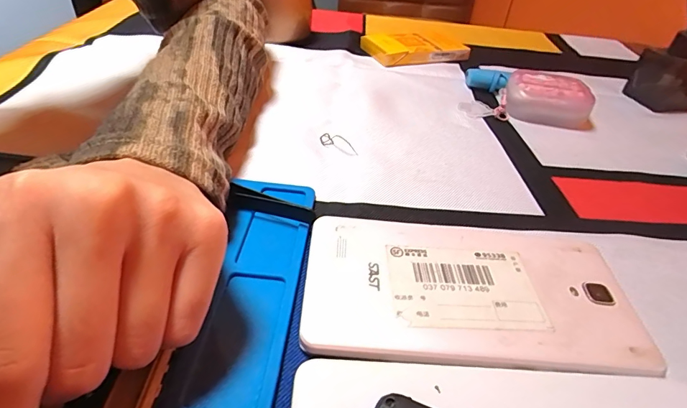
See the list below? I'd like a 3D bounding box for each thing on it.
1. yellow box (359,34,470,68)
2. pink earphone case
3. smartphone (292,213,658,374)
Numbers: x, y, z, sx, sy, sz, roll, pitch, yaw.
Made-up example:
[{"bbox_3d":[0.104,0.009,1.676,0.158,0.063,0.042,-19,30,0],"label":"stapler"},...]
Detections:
[{"bbox_3d":[0.075,-0.164,0.434,0.101,0.017,0.056,-11,43,-20],"label":"yellow box"},{"bbox_3d":[0.168,-0.087,0.341,0.065,0.031,0.046,17,41,13],"label":"pink earphone case"},{"bbox_3d":[0.053,0.038,0.183,0.140,0.012,0.078,2,40,-5],"label":"smartphone"}]

